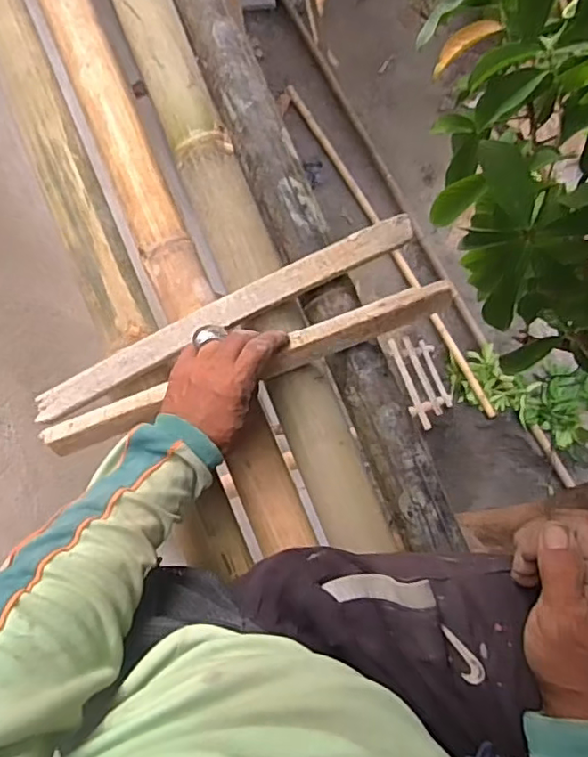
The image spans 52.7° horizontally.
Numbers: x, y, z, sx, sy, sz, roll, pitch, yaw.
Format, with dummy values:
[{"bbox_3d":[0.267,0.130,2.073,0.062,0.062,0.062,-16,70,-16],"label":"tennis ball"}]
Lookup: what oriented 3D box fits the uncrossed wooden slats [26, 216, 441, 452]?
[{"bbox_3d":[-0.062,-0.036,0.591,0.409,0.037,0.097,-22,86,4],"label":"uncrossed wooden slats"}]

